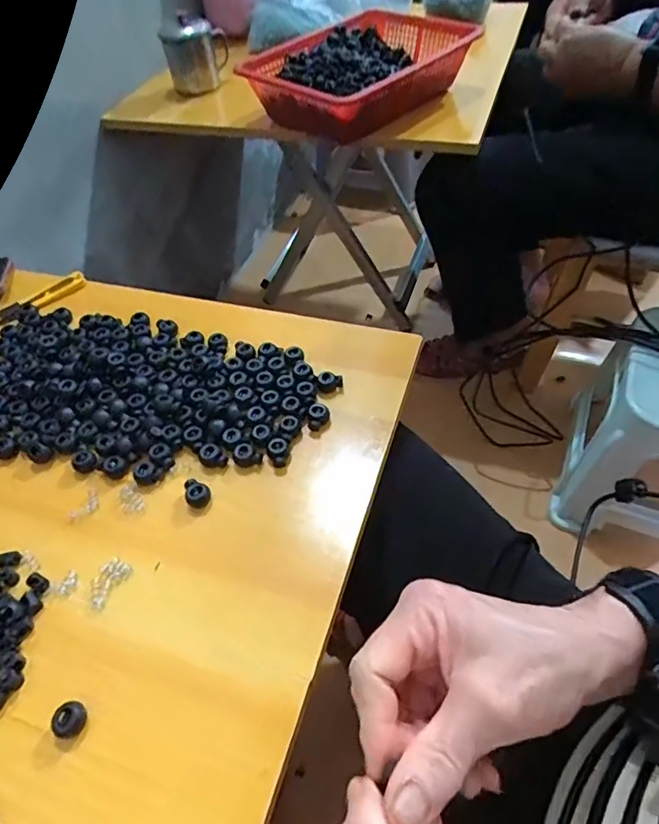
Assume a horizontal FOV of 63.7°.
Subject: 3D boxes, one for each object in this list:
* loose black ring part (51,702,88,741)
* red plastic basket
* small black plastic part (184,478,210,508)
[{"bbox_3d":[-0.146,0.173,0.299,0.019,0.011,0.017,18,54,18],"label":"loose black ring part"},{"bbox_3d":[0.048,-0.513,0.801,0.328,0.072,0.246,-38,57,-24],"label":"red plastic basket"},{"bbox_3d":[-0.096,0.059,0.384,0.017,0.010,0.021,-15,51,-8],"label":"small black plastic part"}]

